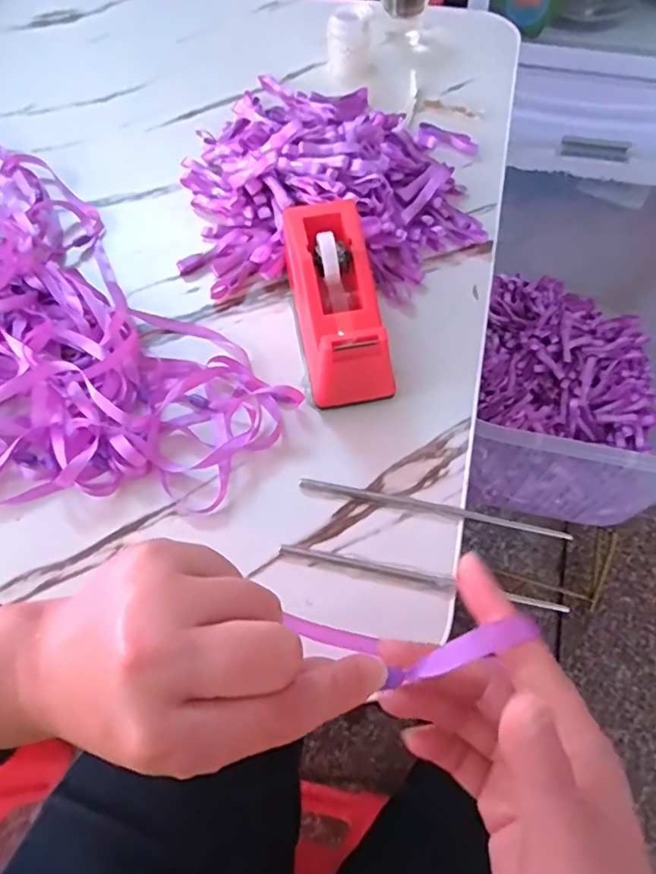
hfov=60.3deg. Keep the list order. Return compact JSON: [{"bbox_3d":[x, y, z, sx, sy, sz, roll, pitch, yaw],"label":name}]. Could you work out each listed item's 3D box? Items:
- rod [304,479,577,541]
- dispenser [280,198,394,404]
[{"bbox_3d":[0.072,0.049,0.388,0.182,0.005,0.008,10,61,7],"label":"rod"},{"bbox_3d":[0.006,-0.106,0.418,0.066,0.064,0.157,-8,74,-7],"label":"dispenser"}]

